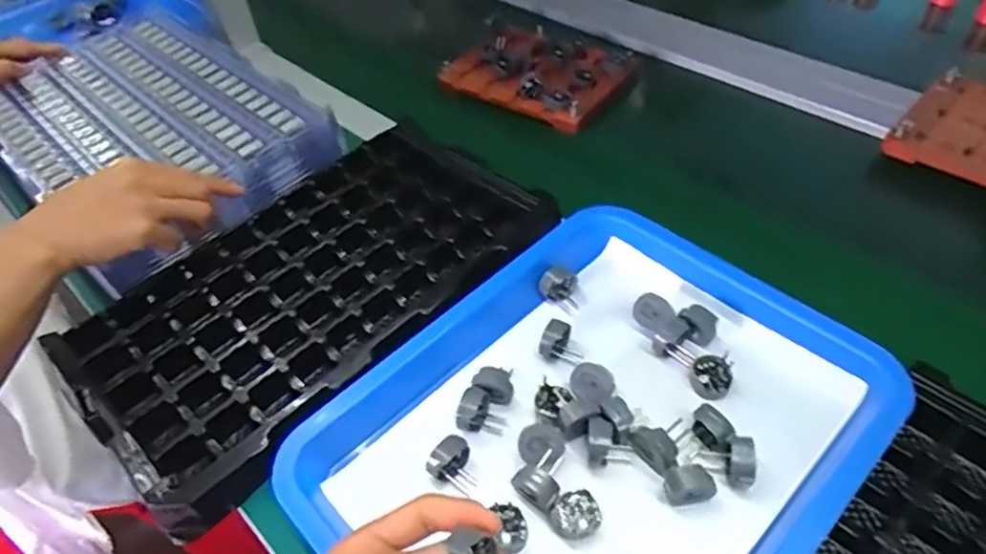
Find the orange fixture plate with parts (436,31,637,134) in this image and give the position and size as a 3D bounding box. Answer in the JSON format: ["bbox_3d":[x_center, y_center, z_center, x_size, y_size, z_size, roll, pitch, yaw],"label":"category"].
[{"bbox_3d":[0.050,-0.233,0.730,0.175,0.023,0.145,26,54,26],"label":"orange fixture plate with parts"}]

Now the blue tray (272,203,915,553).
[{"bbox_3d":[0.065,0.097,0.408,0.338,0.042,0.264,-36,54,-26],"label":"blue tray"}]

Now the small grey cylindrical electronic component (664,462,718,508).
[{"bbox_3d":[0.118,0.126,0.383,0.027,0.028,0.019,8,42,-4],"label":"small grey cylindrical electronic component"}]

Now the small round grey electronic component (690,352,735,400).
[{"bbox_3d":[0.147,0.065,0.427,0.027,0.018,0.029,-2,47,2],"label":"small round grey electronic component"}]

